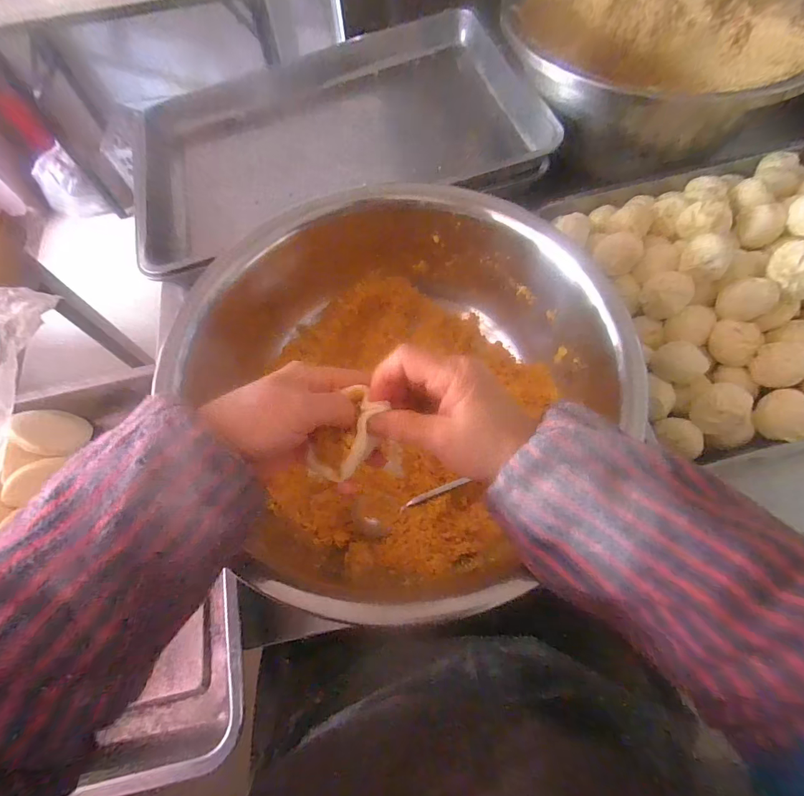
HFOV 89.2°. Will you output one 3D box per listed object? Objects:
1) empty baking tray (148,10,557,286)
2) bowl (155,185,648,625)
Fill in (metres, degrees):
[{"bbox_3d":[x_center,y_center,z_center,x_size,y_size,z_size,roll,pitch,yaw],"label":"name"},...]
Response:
[{"bbox_3d":[-0.126,-0.412,0.639,0.577,0.068,0.437,-18,66,-6],"label":"empty baking tray"},{"bbox_3d":[-0.006,-0.026,0.429,0.381,0.139,0.367,-1,66,2],"label":"bowl"}]

